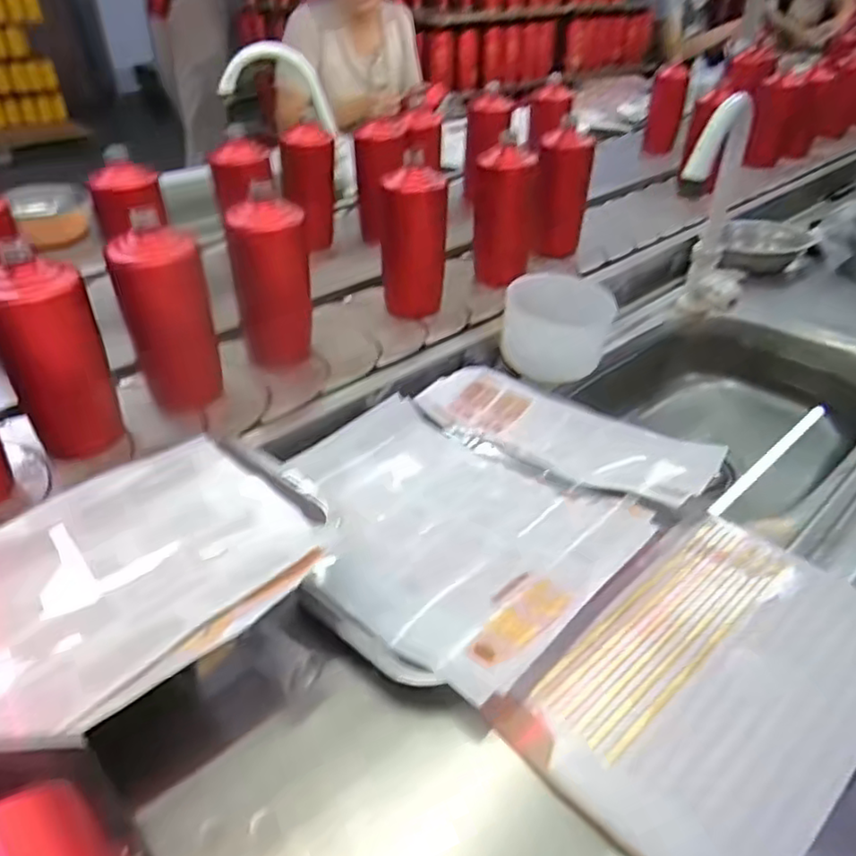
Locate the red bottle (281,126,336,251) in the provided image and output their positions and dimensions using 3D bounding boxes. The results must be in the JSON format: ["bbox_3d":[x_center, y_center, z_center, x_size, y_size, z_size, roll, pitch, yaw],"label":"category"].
[{"bbox_3d":[-0.180,-0.364,1.001,0.073,0.168,0.061,-4,38,-5],"label":"red bottle"}]

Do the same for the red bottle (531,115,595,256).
[{"bbox_3d":[0.201,-0.345,0.994,0.082,0.200,0.071,8,38,11],"label":"red bottle"}]

